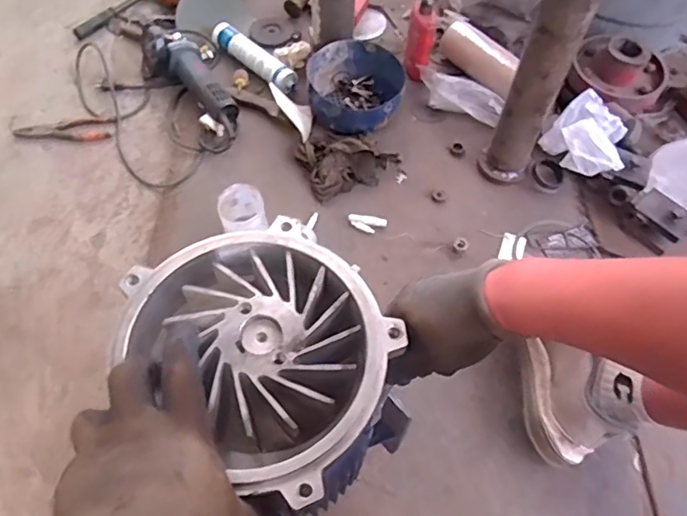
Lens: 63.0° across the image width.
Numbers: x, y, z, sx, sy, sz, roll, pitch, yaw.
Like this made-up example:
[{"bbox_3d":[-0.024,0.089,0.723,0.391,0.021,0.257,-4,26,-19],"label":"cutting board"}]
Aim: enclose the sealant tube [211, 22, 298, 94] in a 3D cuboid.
[{"bbox_3d":[-0.192,-0.423,1.188,0.056,0.048,0.240,-40,68,-20],"label":"sealant tube"}]

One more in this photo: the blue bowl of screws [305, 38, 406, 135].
[{"bbox_3d":[0.019,-0.335,1.124,0.196,0.079,0.217,10,61,5],"label":"blue bowl of screws"}]

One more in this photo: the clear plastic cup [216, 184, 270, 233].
[{"bbox_3d":[-0.168,-0.069,0.946,0.076,0.079,0.081,-15,63,-11],"label":"clear plastic cup"}]

